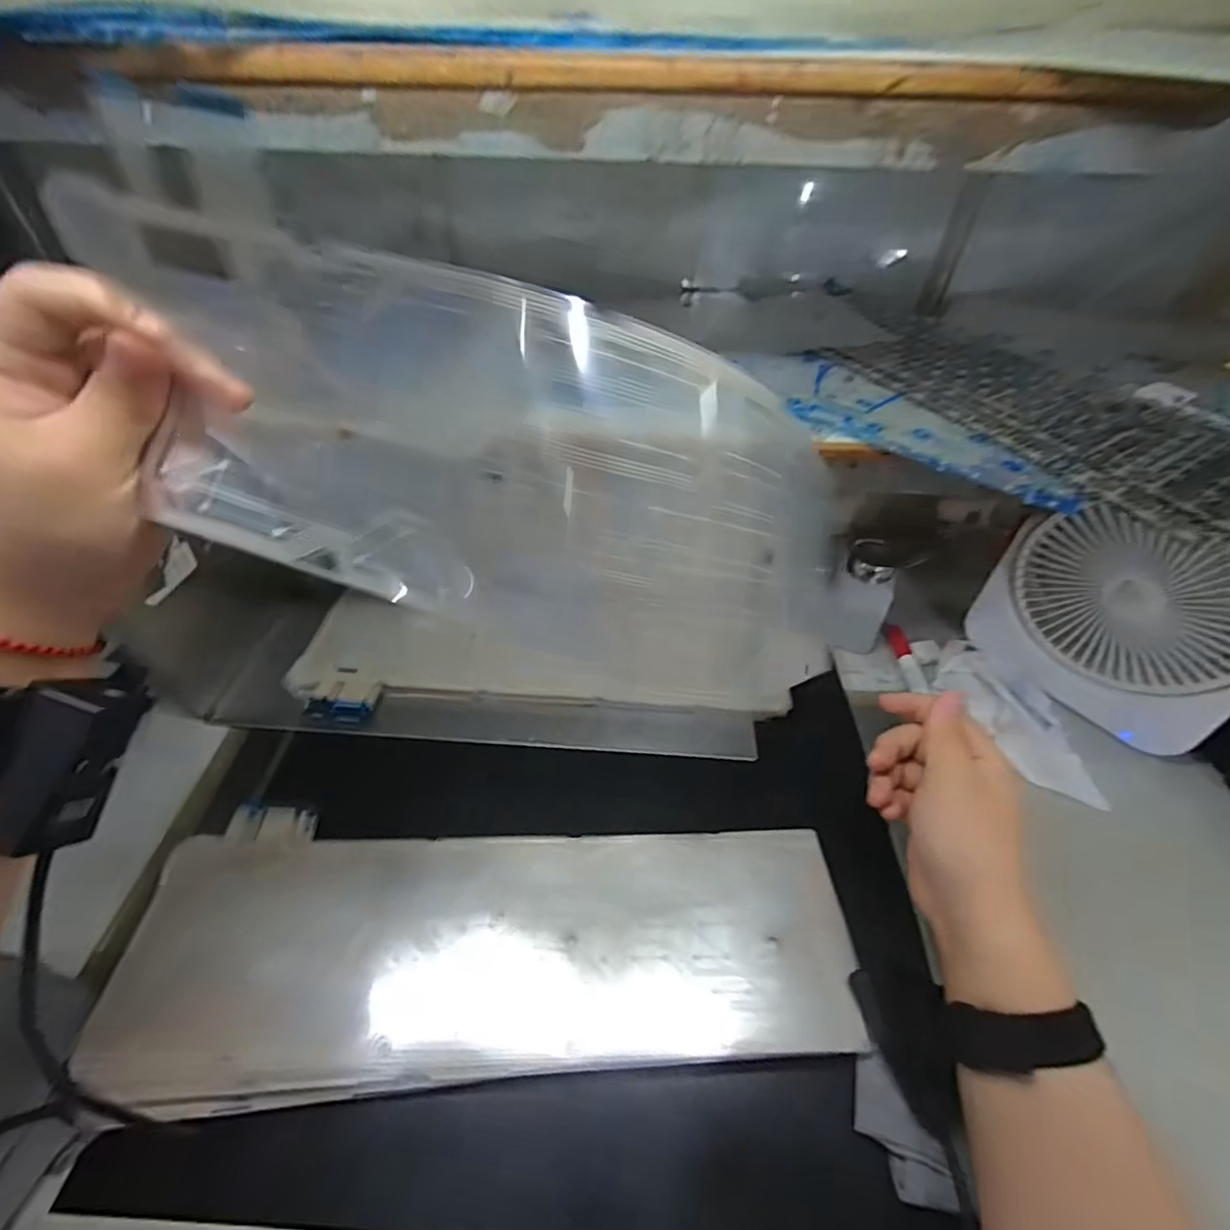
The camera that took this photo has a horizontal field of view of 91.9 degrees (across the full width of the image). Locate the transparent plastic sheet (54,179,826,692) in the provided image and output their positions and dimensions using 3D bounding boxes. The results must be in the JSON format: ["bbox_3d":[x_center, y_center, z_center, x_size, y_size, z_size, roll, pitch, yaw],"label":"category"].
[{"bbox_3d":[-0.037,-0.051,0.217,0.275,0.118,0.065,17,44,-6],"label":"transparent plastic sheet"}]

